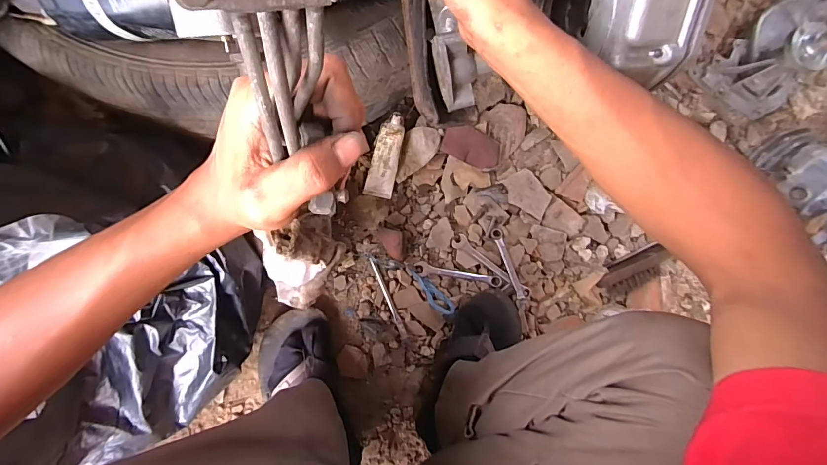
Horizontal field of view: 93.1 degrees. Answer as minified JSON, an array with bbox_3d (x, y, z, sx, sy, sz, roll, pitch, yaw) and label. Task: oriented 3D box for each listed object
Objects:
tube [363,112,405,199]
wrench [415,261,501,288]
[{"bbox_3d":[-0.042,-0.116,0.602,0.044,0.015,0.130,14,115,-7],"label":"tube"},{"bbox_3d":[0.074,0.071,0.641,0.143,0.014,0.022,11,91,-6],"label":"wrench"}]

